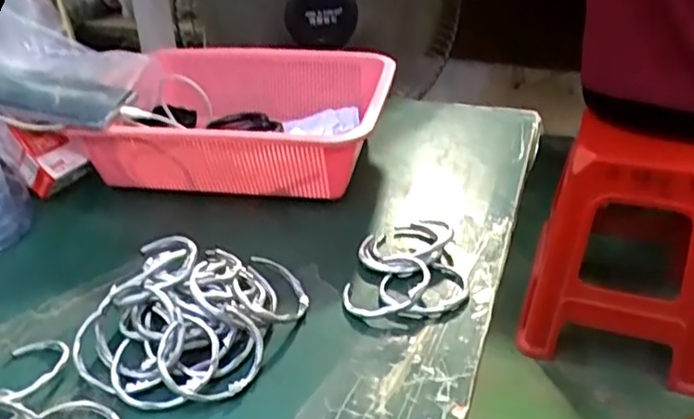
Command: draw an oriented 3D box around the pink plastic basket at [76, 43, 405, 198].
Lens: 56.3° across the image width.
[{"bbox_3d":[-0.100,-0.093,0.662,0.271,0.093,0.225,4,31,11],"label":"pink plastic basket"}]

